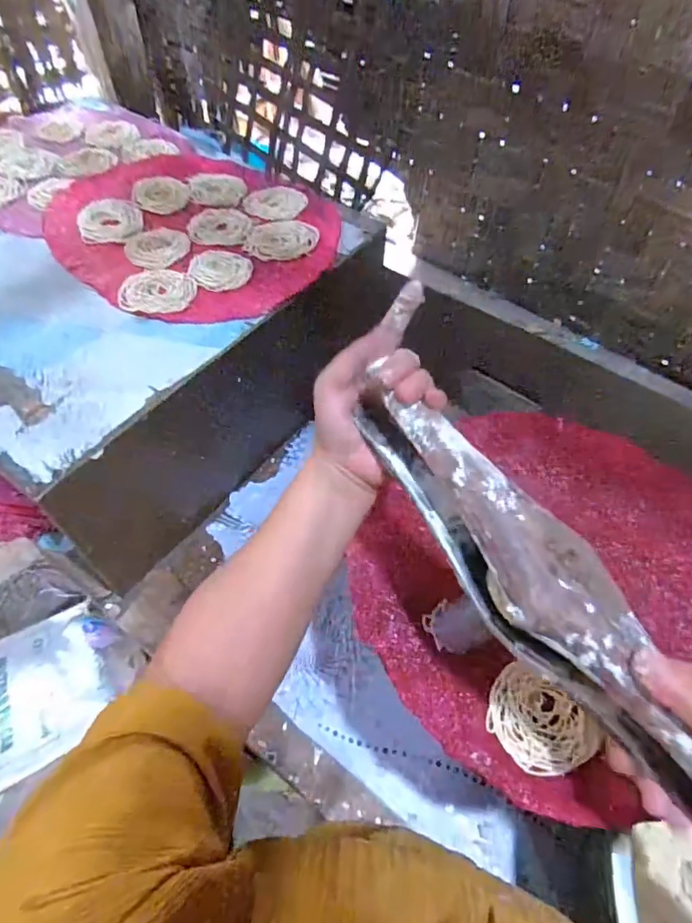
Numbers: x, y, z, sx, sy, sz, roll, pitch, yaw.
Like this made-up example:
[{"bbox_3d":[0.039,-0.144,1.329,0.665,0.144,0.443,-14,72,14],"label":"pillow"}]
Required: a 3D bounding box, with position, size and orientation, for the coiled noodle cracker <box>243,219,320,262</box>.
[{"bbox_3d":[-0.079,-0.277,0.649,0.083,0.004,0.080,1,55,-2],"label":"coiled noodle cracker"}]

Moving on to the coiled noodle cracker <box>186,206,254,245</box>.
[{"bbox_3d":[-0.159,-0.298,0.658,0.077,0.004,0.081,-15,57,-13],"label":"coiled noodle cracker"}]

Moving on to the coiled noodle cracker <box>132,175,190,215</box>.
[{"bbox_3d":[-0.247,-0.360,0.698,0.071,0.010,0.077,9,55,3],"label":"coiled noodle cracker"}]

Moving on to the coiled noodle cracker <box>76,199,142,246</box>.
[{"bbox_3d":[-0.296,-0.303,0.654,0.074,0.009,0.085,-7,56,-8],"label":"coiled noodle cracker"}]

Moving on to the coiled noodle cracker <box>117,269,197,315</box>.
[{"bbox_3d":[-0.211,-0.194,0.587,0.077,0.004,0.073,1,55,-2],"label":"coiled noodle cracker"}]

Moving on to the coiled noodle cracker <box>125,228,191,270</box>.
[{"bbox_3d":[-0.229,-0.261,0.632,0.077,0.004,0.078,1,55,-2],"label":"coiled noodle cracker"}]

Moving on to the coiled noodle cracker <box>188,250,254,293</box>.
[{"bbox_3d":[-0.148,-0.226,0.612,0.073,0.004,0.067,1,55,-2],"label":"coiled noodle cracker"}]

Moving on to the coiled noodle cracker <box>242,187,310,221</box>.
[{"bbox_3d":[-0.096,-0.347,0.698,0.079,0.004,0.078,1,55,-2],"label":"coiled noodle cracker"}]

